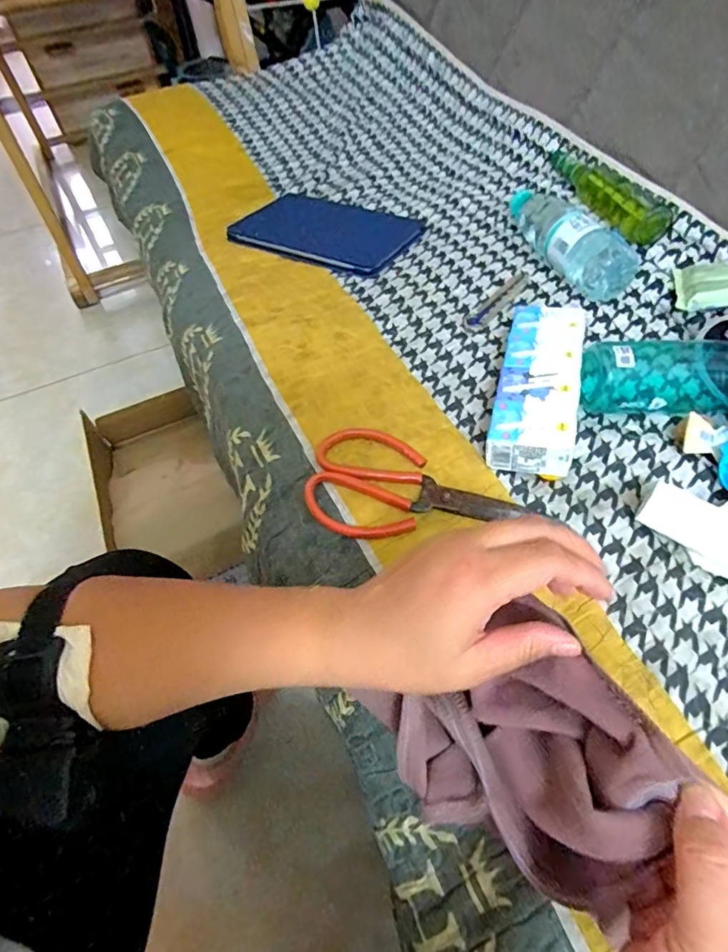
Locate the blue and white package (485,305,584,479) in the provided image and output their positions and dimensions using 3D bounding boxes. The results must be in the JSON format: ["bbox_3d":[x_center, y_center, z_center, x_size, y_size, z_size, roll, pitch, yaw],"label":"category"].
[{"bbox_3d":[0.173,-0.096,0.499,0.074,0.043,0.209,13,57,13],"label":"blue and white package"}]

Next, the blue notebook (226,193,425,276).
[{"bbox_3d":[-0.054,-0.361,0.733,0.254,0.012,0.177,25,60,20],"label":"blue notebook"}]

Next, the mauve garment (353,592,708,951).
[{"bbox_3d":[0.181,0.208,0.225,0.349,0.122,0.116,42,64,16],"label":"mauve garment"}]

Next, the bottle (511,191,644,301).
[{"bbox_3d":[0.247,-0.311,0.639,0.072,0.062,0.233,-20,56,-10],"label":"bottle"}]

